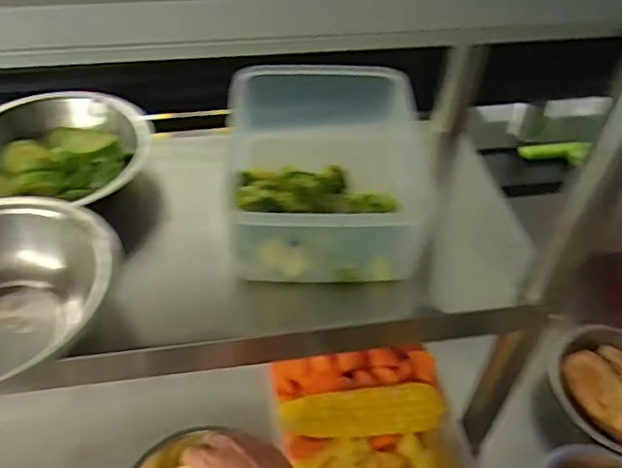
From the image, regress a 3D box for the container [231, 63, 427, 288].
[{"bbox_3d":[0.014,-0.065,0.531,0.176,0.087,0.218,0,45,-2],"label":"container"}]

